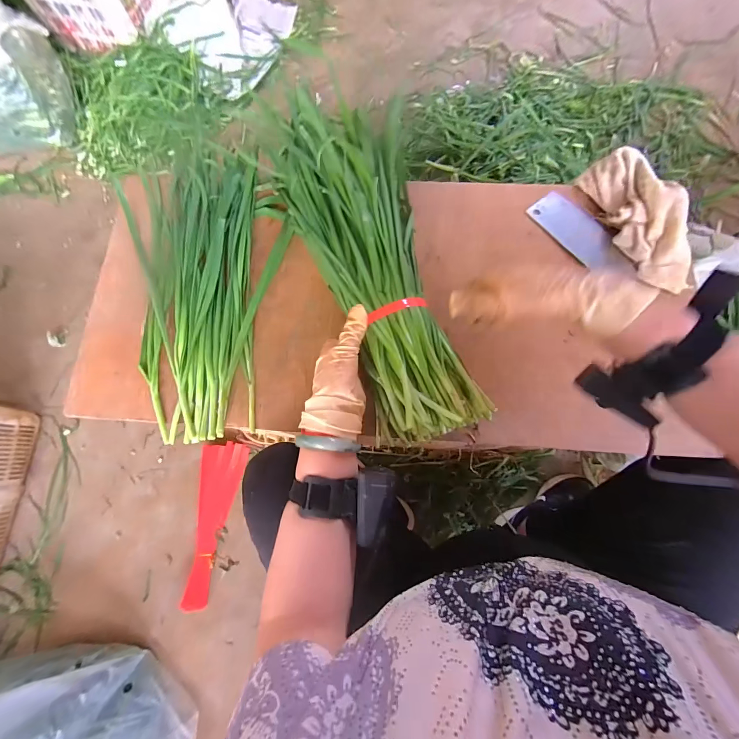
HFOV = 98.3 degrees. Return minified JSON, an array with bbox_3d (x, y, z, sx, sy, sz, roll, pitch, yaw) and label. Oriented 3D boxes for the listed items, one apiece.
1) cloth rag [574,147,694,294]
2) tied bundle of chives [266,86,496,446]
[{"bbox_3d":[0.396,-0.220,0.458,0.078,0.047,0.215,-17,77,0],"label":"cloth rag"},{"bbox_3d":[0.011,-0.137,0.393,0.160,0.059,0.440,-19,80,-3],"label":"tied bundle of chives"}]

